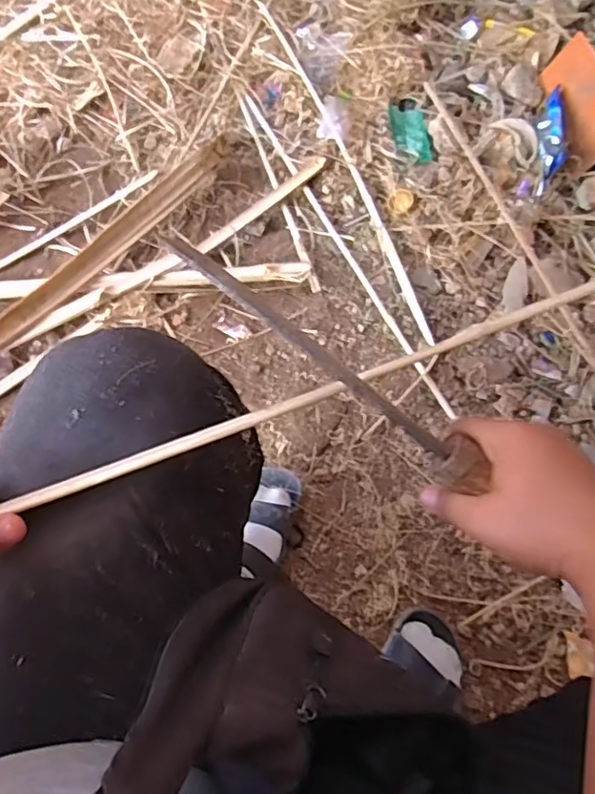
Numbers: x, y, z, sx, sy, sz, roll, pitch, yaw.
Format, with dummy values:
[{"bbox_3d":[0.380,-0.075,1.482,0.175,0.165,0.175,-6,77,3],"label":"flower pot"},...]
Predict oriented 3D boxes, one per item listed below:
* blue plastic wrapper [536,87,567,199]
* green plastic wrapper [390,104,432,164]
[{"bbox_3d":[0.403,-0.411,0.932,0.034,0.055,0.199,8,67,1],"label":"blue plastic wrapper"},{"bbox_3d":[0.187,-0.435,0.969,0.056,0.019,0.105,-9,71,-5],"label":"green plastic wrapper"}]

